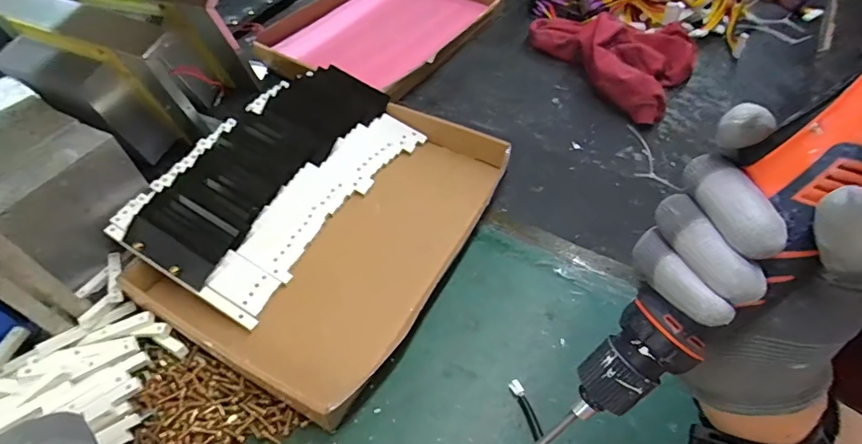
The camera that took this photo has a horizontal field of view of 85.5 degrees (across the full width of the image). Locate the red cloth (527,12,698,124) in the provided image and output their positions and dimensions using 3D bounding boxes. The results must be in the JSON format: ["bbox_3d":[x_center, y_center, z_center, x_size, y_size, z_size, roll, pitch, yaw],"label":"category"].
[{"bbox_3d":[0.337,-0.296,0.803,0.206,0.087,0.308,-17,53,-13],"label":"red cloth"}]

